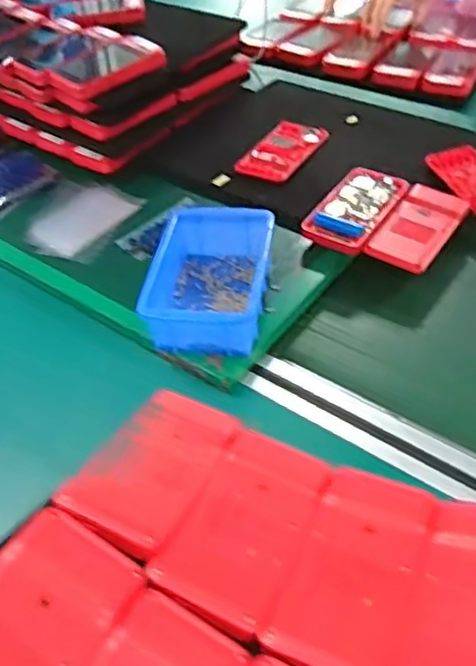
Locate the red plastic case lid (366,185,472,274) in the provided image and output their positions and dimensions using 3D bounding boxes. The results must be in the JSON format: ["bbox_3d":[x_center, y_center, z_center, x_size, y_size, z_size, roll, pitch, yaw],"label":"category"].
[{"bbox_3d":[0.177,-0.104,0.641,0.061,0.009,0.122,26,53,22],"label":"red plastic case lid"}]

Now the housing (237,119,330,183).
[{"bbox_3d":[0.053,-0.210,0.755,0.069,0.005,0.119,19,51,22],"label":"housing"}]

